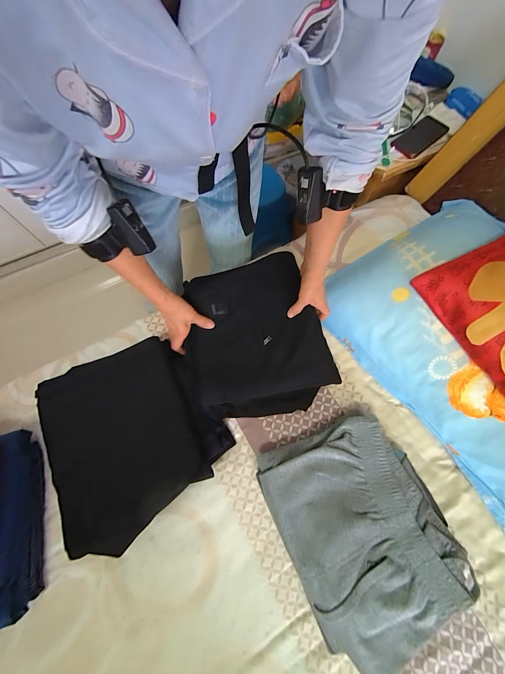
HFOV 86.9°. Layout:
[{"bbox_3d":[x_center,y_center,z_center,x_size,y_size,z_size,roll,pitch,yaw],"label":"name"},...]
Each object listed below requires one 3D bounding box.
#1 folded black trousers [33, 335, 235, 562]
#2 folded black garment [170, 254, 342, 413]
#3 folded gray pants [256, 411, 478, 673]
[{"bbox_3d":[-0.223,0.167,0.489,0.296,0.056,0.302,-26,75,-10],"label":"folded black trousers"},{"bbox_3d":[-0.002,0.002,0.550,0.276,0.050,0.321,-15,73,-7],"label":"folded black garment"},{"bbox_3d":[0.182,0.312,0.444,0.254,0.083,0.326,-23,73,-9],"label":"folded gray pants"}]

